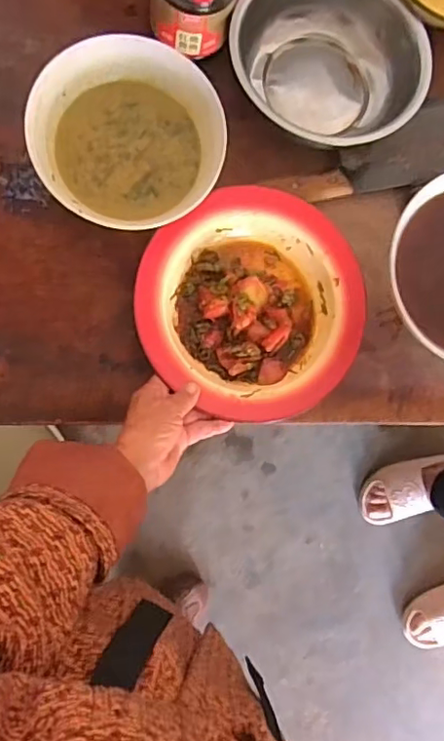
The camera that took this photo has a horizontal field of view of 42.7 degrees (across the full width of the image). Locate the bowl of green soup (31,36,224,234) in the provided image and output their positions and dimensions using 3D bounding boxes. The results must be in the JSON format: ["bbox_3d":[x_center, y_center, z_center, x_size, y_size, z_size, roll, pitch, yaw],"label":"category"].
[{"bbox_3d":[-0.089,-0.216,0.534,0.165,0.066,0.158,0,89,-10],"label":"bowl of green soup"}]

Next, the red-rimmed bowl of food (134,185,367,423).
[{"bbox_3d":[0.032,-0.063,0.577,0.219,0.034,0.219,0,89,-10],"label":"red-rimmed bowl of food"}]

